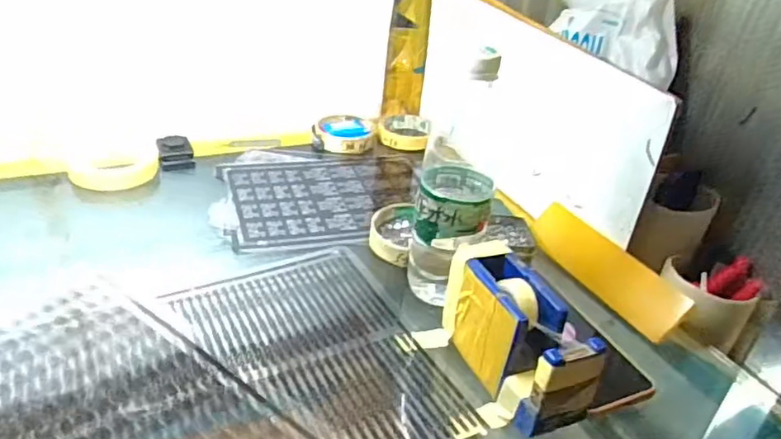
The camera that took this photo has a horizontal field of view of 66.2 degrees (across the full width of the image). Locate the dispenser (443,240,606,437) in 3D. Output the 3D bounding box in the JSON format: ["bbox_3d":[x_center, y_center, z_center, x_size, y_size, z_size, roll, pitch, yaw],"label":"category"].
[{"bbox_3d":[0.096,0.091,0.451,0.054,0.084,0.145,-7,34,-22],"label":"dispenser"}]

